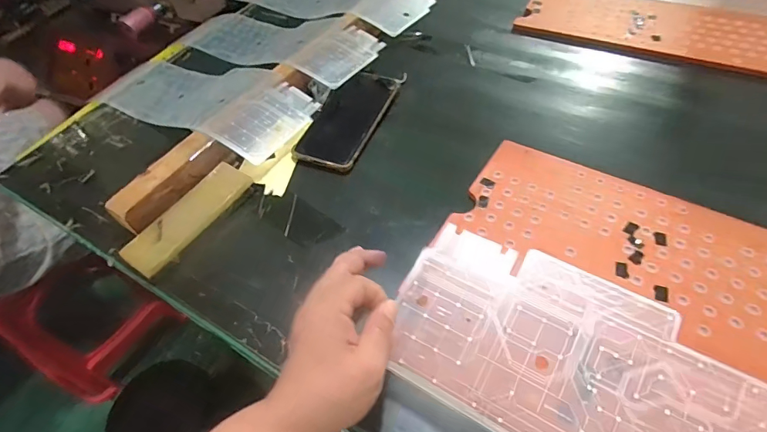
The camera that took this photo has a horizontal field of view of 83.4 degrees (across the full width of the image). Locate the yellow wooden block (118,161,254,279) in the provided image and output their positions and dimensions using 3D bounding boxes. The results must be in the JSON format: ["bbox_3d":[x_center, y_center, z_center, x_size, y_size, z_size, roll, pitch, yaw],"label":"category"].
[{"bbox_3d":[-0.204,0.001,0.457,0.046,0.020,0.144,26,59,24],"label":"yellow wooden block"}]

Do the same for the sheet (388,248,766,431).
[{"bbox_3d":[0.188,0.129,0.262,0.389,0.011,0.123,26,73,23],"label":"sheet"}]

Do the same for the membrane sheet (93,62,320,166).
[{"bbox_3d":[-0.256,-0.164,0.582,0.343,0.037,0.138,23,57,22],"label":"membrane sheet"}]

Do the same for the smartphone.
[{"bbox_3d":[-0.043,-0.122,0.532,0.075,0.007,0.156,19,62,11],"label":"smartphone"}]

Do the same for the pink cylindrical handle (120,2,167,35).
[{"bbox_3d":[-0.467,-0.387,0.836,0.035,0.035,0.093,19,56,20],"label":"pink cylindrical handle"}]

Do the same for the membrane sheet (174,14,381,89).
[{"bbox_3d":[-0.180,-0.277,0.669,0.385,0.050,0.132,28,59,25],"label":"membrane sheet"}]

